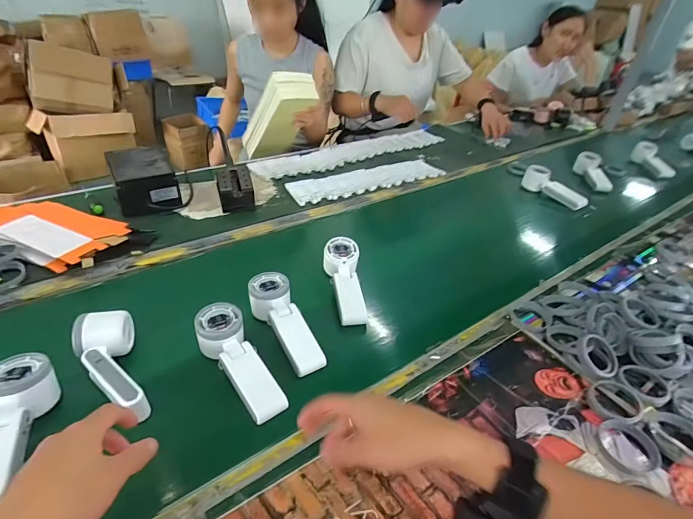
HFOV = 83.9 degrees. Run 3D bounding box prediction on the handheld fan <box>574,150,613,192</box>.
[{"bbox_3d":[0.702,-0.253,1.095,0.058,0.057,0.153,8,36,5],"label":"handheld fan"}]

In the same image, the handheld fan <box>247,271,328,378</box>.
[{"bbox_3d":[-0.089,0.083,0.537,0.059,0.042,0.167,-15,40,-24],"label":"handheld fan"}]

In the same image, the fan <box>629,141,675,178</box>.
[{"bbox_3d":[0.954,-0.315,1.211,0.044,0.079,0.257,11,36,9],"label":"fan"}]

